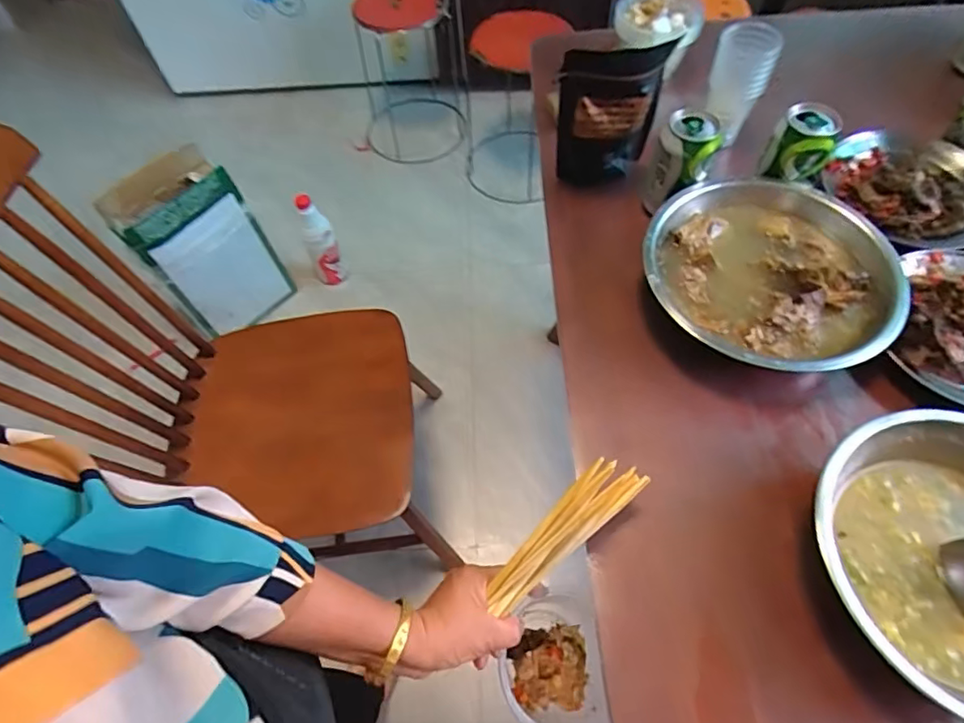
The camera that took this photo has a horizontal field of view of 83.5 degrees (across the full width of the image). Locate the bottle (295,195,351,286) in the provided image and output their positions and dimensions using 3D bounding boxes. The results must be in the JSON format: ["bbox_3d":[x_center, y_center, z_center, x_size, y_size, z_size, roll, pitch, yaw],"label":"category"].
[{"bbox_3d":[-0.437,-0.314,1.481,0.088,0.295,0.075,-27,62,-11],"label":"bottle"}]

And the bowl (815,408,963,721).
[{"bbox_3d":[0.383,0.153,0.417,0.208,0.068,0.225,-2,60,3],"label":"bowl"}]

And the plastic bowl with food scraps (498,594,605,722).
[{"bbox_3d":[0.064,0.273,0.485,0.090,0.069,0.107,-9,60,-1],"label":"plastic bowl with food scraps"}]

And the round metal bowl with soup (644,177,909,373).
[{"bbox_3d":[0.296,-0.088,0.570,0.238,0.059,0.247,-2,60,3],"label":"round metal bowl with soup"}]

